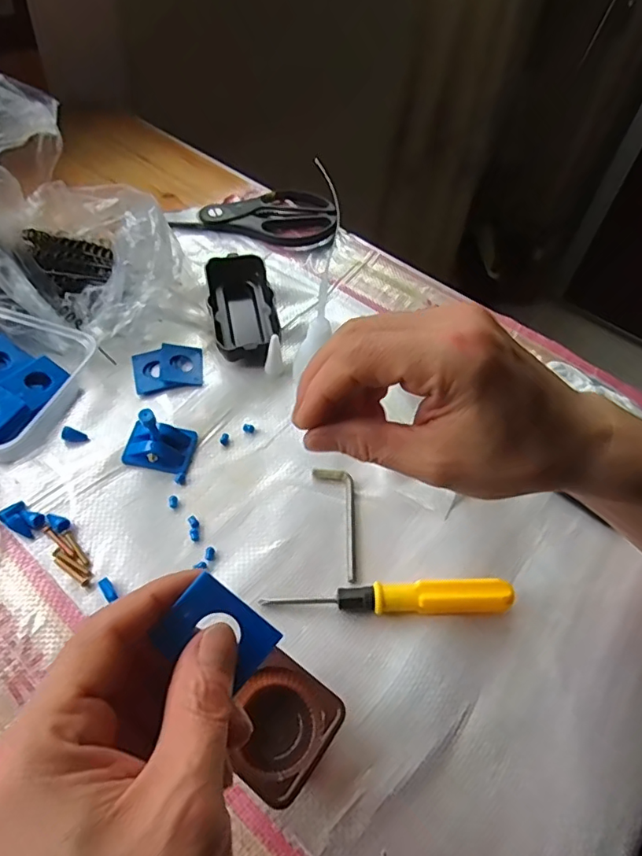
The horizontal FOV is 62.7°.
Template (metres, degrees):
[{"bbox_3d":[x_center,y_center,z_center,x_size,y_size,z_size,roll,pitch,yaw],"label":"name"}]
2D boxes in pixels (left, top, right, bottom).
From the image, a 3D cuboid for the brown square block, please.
[{"bbox_3d":[-0.022,0.148,0.261,0.050,0.024,0.053,32,57,18],"label":"brown square block"}]

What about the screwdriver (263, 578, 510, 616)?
[{"bbox_3d":[0.039,0.100,0.305,0.139,0.019,0.017,0,53,-4],"label":"screwdriver"}]

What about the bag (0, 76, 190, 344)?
[{"bbox_3d":[-0.215,-0.166,0.402,0.213,0.140,0.161,18,54,9],"label":"bag"}]

